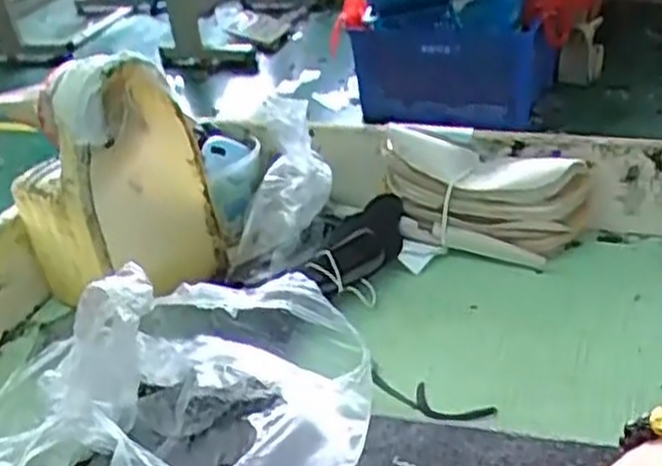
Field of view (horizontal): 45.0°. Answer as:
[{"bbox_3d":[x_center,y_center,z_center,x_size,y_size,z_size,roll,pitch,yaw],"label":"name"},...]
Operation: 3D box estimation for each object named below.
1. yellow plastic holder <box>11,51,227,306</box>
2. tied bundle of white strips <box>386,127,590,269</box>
[{"bbox_3d":[-0.169,-0.047,0.614,0.102,0.188,0.108,20,41,36],"label":"yellow plastic holder"},{"bbox_3d":[0.125,-0.030,0.651,0.160,0.083,0.052,4,33,17],"label":"tied bundle of white strips"}]

